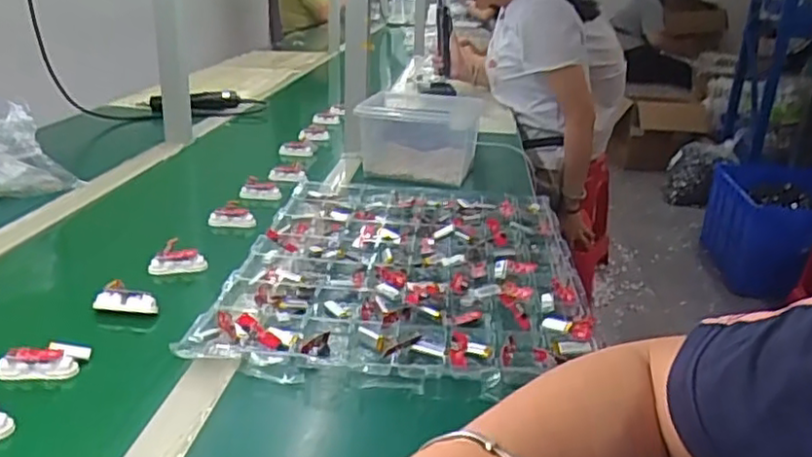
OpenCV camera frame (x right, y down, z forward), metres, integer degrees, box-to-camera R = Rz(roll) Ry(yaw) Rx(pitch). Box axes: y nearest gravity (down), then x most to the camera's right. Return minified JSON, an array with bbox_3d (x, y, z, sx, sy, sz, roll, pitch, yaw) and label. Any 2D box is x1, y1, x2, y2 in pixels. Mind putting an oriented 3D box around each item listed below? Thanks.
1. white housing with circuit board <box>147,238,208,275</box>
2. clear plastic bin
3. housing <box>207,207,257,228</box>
[{"bbox_3d":[-0.260,0.032,0.750,0.061,0.034,0.019,-3,23,-16],"label":"white housing with circuit board"},{"bbox_3d":[0.026,-0.166,1.160,0.215,0.124,0.255,4,22,2],"label":"clear plastic bin"},{"bbox_3d":[-0.233,-0.015,0.886,0.059,0.025,0.014,0,22,-8],"label":"housing"}]

